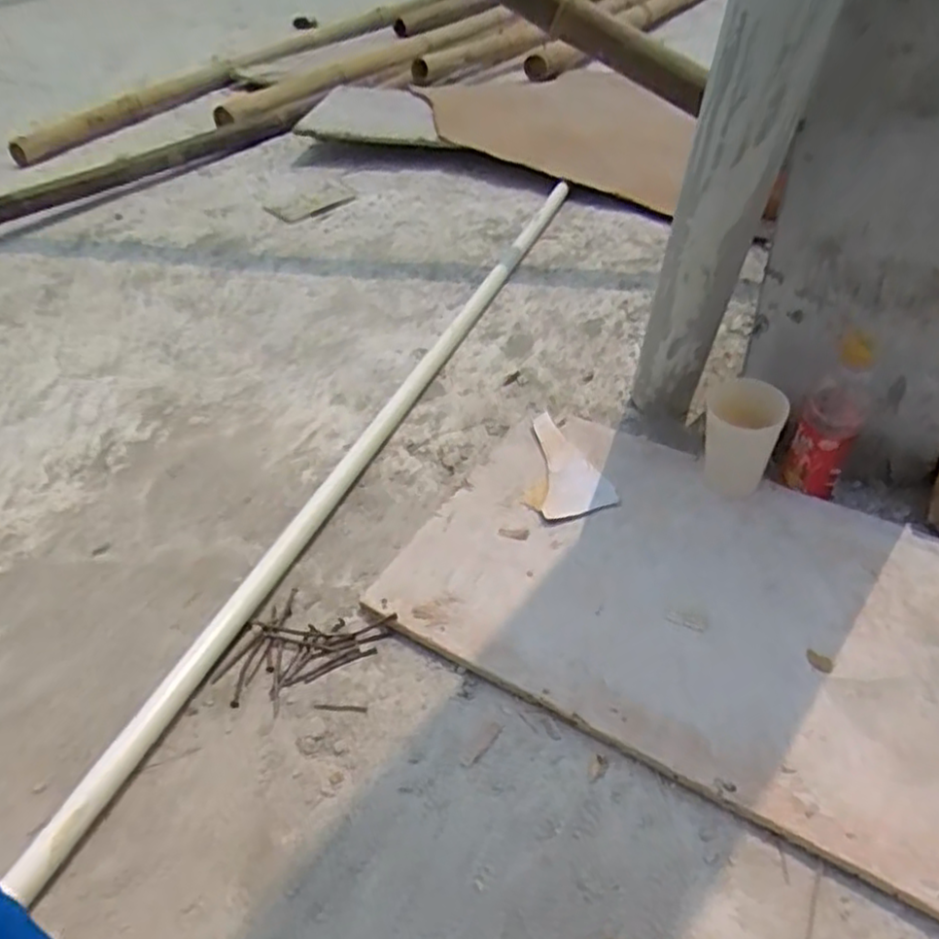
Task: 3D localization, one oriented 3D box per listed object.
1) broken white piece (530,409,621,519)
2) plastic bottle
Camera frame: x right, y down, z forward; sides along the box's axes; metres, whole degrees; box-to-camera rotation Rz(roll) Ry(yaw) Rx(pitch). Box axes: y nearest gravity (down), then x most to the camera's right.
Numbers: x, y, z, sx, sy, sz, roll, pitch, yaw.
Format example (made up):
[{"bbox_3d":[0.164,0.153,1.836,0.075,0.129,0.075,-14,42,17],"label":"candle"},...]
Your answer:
[{"bbox_3d":[0.097,-0.009,0.820,0.078,0.008,0.159,-11,42,-9],"label":"broken white piece"},{"bbox_3d":[0.362,-0.051,0.742,0.058,0.167,0.058,20,46,24],"label":"plastic bottle"}]

